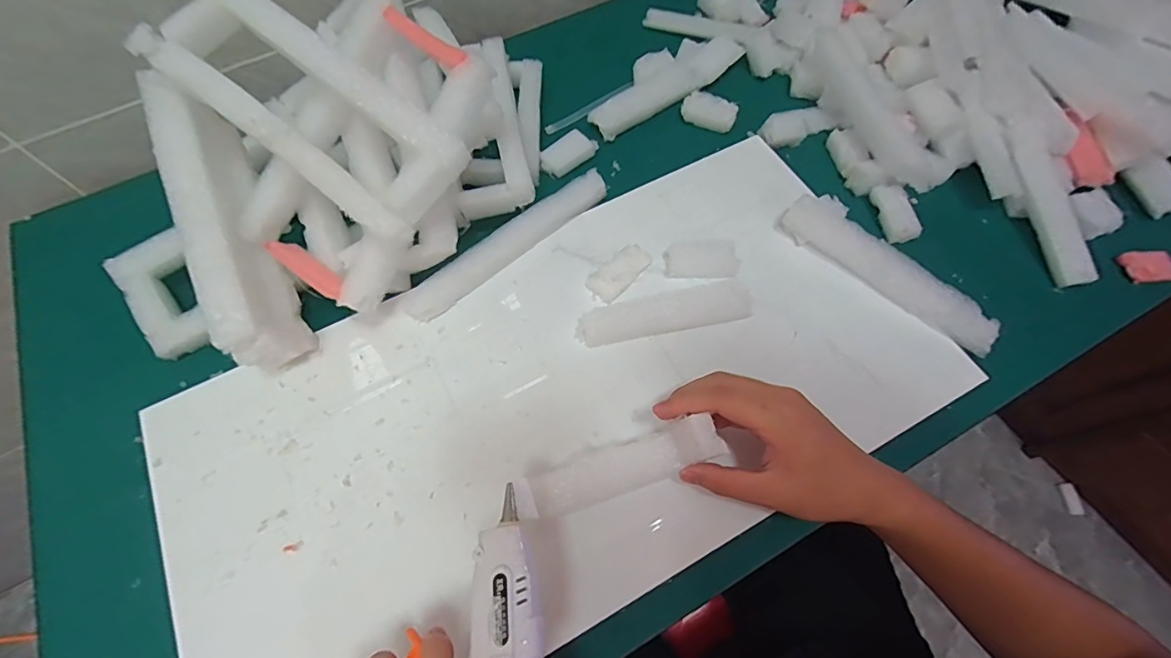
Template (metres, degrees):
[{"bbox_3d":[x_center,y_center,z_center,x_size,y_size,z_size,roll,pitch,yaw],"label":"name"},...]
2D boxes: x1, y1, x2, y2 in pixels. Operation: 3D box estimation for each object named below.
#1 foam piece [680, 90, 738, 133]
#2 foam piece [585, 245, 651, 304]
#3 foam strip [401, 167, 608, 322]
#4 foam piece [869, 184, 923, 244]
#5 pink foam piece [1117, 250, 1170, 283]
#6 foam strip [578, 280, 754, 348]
[{"bbox_3d":[0.130,-0.229,0.531,0.055,0.017,0.031,20,68,9],"label":"foam piece"},{"bbox_3d":[0.031,-0.050,0.444,0.060,0.015,0.032,-37,71,-14],"label":"foam piece"},{"bbox_3d":[-0.066,-0.078,0.455,0.212,0.023,0.028,-37,71,-15],"label":"foam strip"},{"bbox_3d":[0.289,-0.108,0.471,0.022,0.022,0.057,-14,67,-6],"label":"foam piece"},{"bbox_3d":[0.491,-0.055,0.441,0.037,0.004,0.028,-7,84,25],"label":"pink foam piece"},{"bbox_3d":[0.066,-0.014,0.422,0.144,0.019,0.030,-10,67,-4],"label":"foam strip"}]

